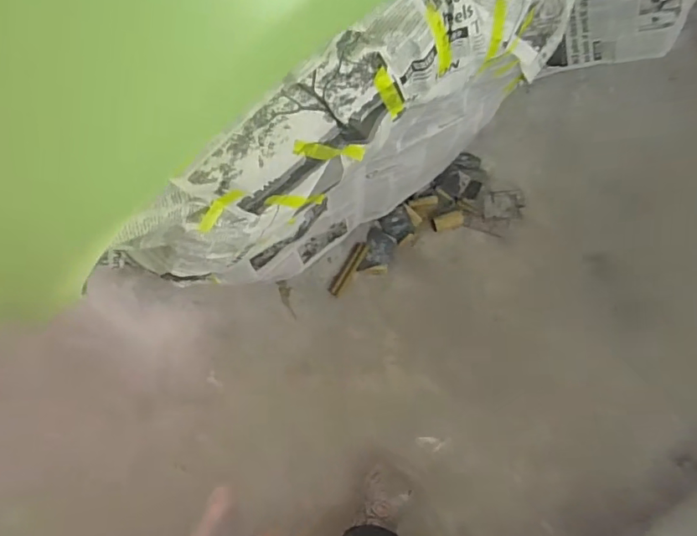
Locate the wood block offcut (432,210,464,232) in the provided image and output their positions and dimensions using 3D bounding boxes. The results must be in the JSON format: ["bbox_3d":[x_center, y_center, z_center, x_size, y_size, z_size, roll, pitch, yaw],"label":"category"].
[{"bbox_3d":[0.227,-0.107,1.170,0.073,0.029,0.038,-15,83,-8],"label":"wood block offcut"}]

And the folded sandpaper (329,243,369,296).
[{"bbox_3d":[-0.001,0.001,1.209,0.030,0.023,0.142,33,79,0],"label":"folded sandpaper"}]

